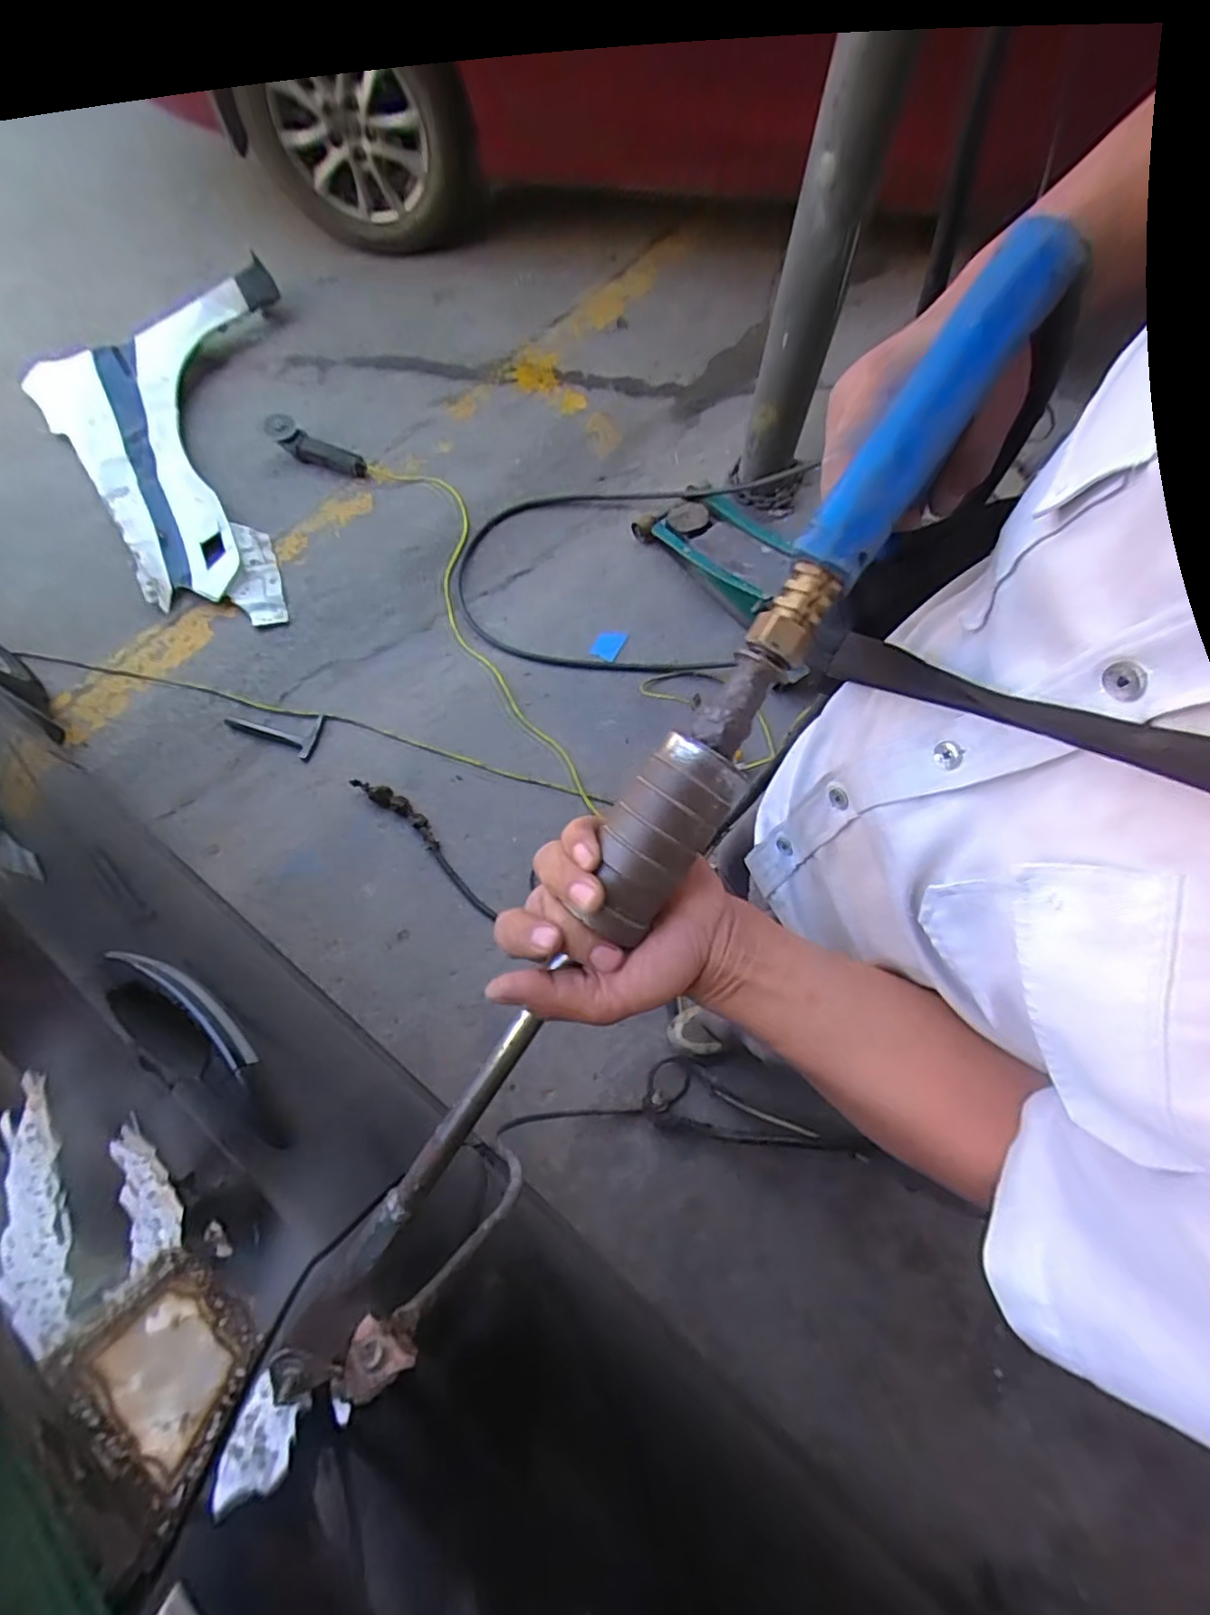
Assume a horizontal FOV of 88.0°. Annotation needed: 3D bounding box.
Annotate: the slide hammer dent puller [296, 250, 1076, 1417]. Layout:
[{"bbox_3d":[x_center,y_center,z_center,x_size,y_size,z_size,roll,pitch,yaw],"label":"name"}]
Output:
[{"bbox_3d":[0.021,0.033,0.317,0.054,0.061,0.664,33,97,10],"label":"slide hammer dent puller"}]

